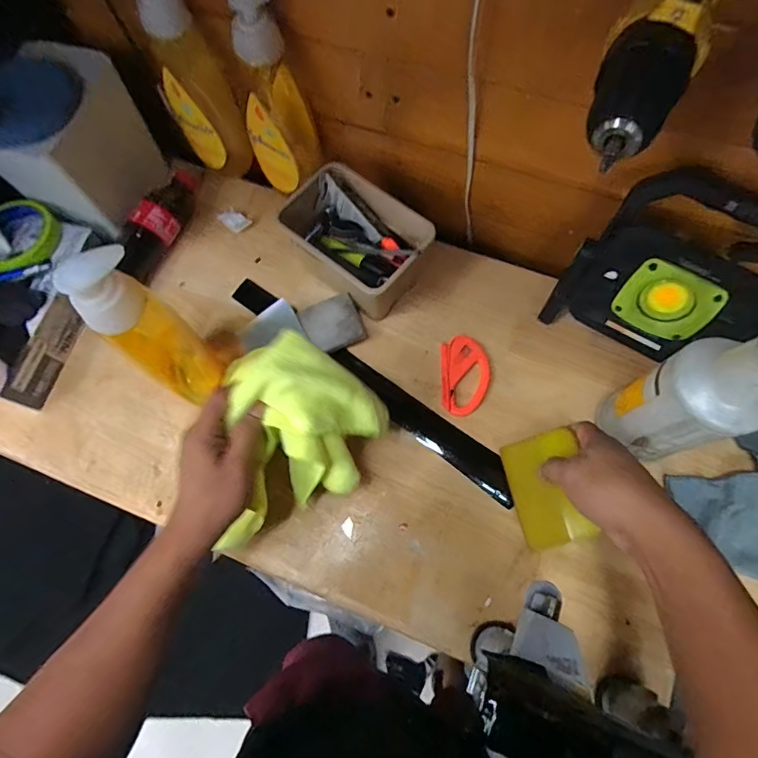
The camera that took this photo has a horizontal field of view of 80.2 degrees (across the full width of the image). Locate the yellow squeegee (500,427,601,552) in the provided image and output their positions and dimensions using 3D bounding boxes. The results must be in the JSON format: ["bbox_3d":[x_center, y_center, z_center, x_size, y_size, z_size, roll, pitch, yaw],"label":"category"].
[{"bbox_3d":[0.157,0.102,0.418,0.068,0.008,0.098,-22,66,24],"label":"yellow squeegee"}]

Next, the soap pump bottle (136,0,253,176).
[{"bbox_3d":[-0.215,-0.336,0.525,0.075,0.215,0.063,-26,72,-7],"label":"soap pump bottle"}]

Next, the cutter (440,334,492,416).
[{"bbox_3d":[0.104,-0.003,0.533,0.058,0.014,0.094,3,71,2],"label":"cutter"}]

